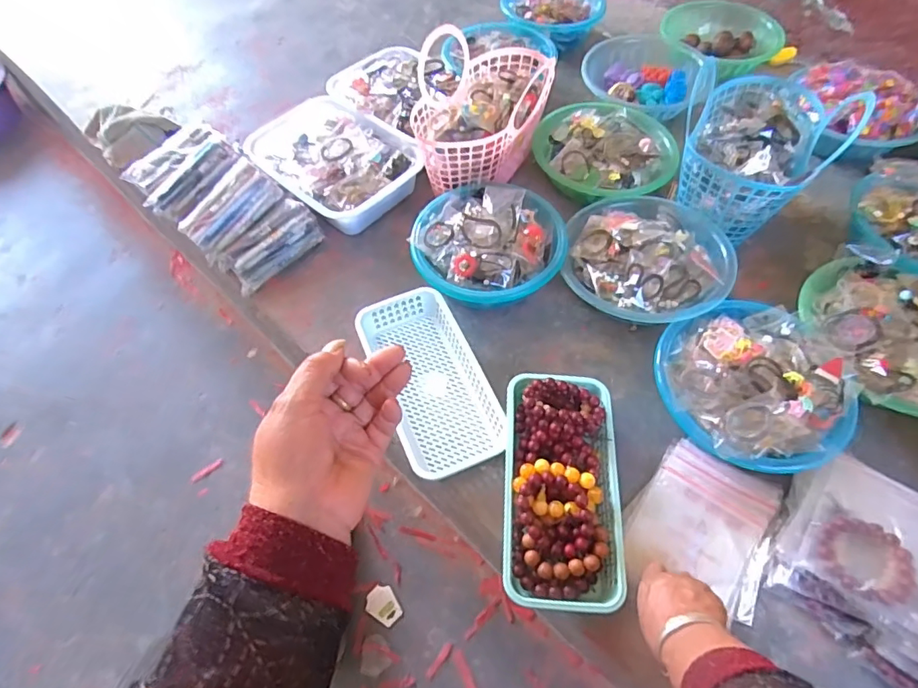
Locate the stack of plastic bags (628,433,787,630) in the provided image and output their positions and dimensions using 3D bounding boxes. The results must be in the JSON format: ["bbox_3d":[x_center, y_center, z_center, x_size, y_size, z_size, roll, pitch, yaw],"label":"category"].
[{"bbox_3d":[0.282,0.205,0.593,0.146,0.030,0.157,23,61,14],"label":"stack of plastic bags"}]

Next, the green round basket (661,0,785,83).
[{"bbox_3d":[0.526,-0.635,1.065,0.225,0.060,0.222,-35,64,-19],"label":"green round basket"}]

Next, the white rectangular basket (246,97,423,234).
[{"bbox_3d":[-0.218,-0.316,0.888,0.288,0.074,0.206,35,65,20],"label":"white rectangular basket"}]

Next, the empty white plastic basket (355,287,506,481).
[{"bbox_3d":[-0.041,0.047,0.690,0.132,0.043,0.267,-21,60,-12],"label":"empty white plastic basket"}]

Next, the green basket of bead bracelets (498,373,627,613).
[{"bbox_3d":[0.117,0.159,0.594,0.126,0.062,0.263,3,58,3],"label":"green basket of bead bracelets"}]

